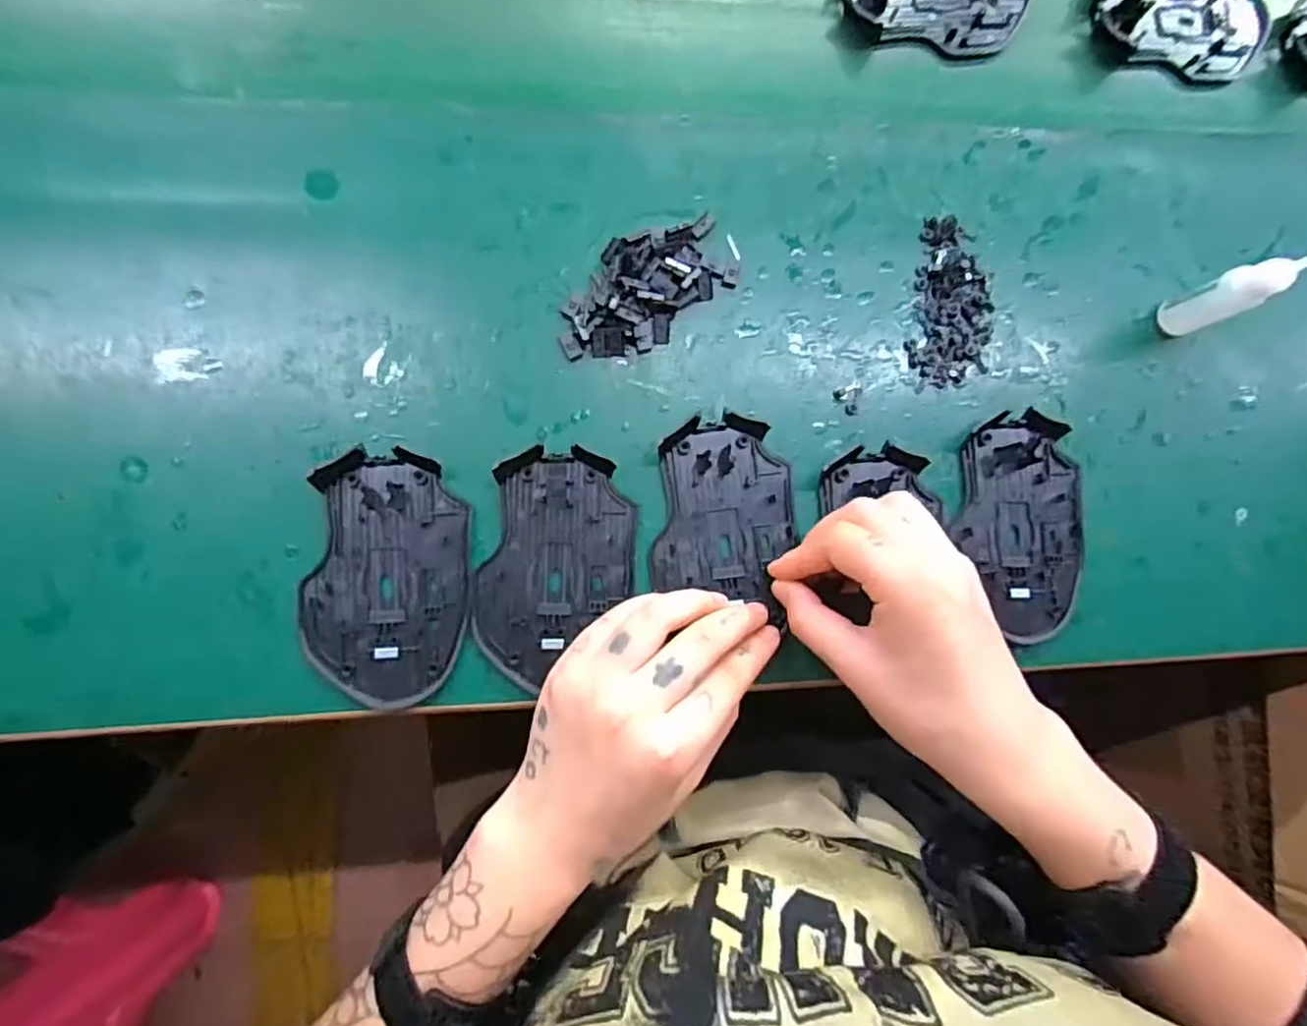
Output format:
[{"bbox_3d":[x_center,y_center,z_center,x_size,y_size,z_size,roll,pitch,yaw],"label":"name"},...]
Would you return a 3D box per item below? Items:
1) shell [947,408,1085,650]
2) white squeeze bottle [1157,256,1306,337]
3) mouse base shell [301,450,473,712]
[{"bbox_3d":[0.196,0.007,0.347,0.067,0.009,0.115,0,83,-7],"label":"shell"},{"bbox_3d":[0.296,-0.113,0.336,0.018,0.073,0.021,-21,86,-9],"label":"white squeeze bottle"},{"bbox_3d":[-0.124,0.030,0.308,0.072,0.013,0.113,7,82,-6],"label":"mouse base shell"}]

